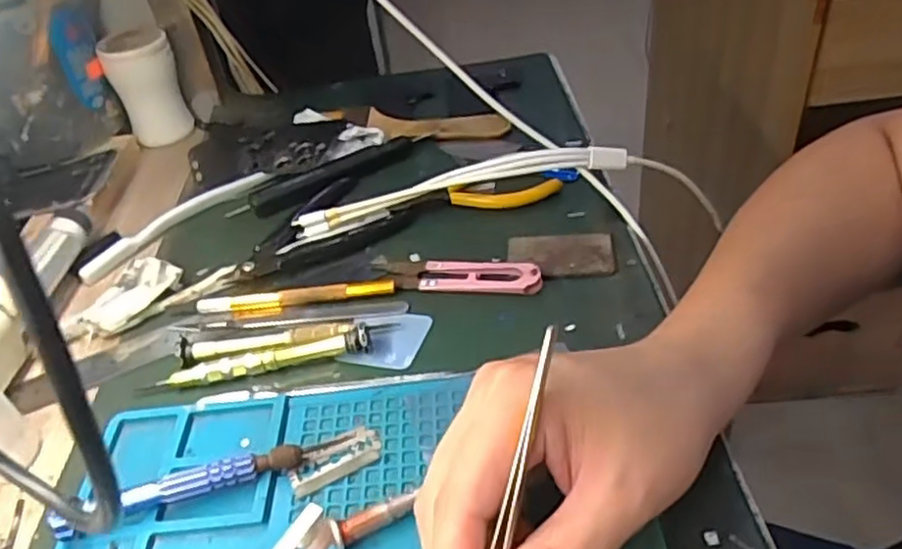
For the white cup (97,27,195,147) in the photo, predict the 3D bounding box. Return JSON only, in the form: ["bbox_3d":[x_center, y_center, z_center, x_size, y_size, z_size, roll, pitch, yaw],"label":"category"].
[{"bbox_3d":[-0.248,-0.154,0.571,0.053,0.078,0.050,-24,42,-19],"label":"white cup"}]

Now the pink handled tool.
[{"bbox_3d":[0.002,-0.001,0.397,0.099,0.011,0.023,3,41,13],"label":"pink handled tool"}]

